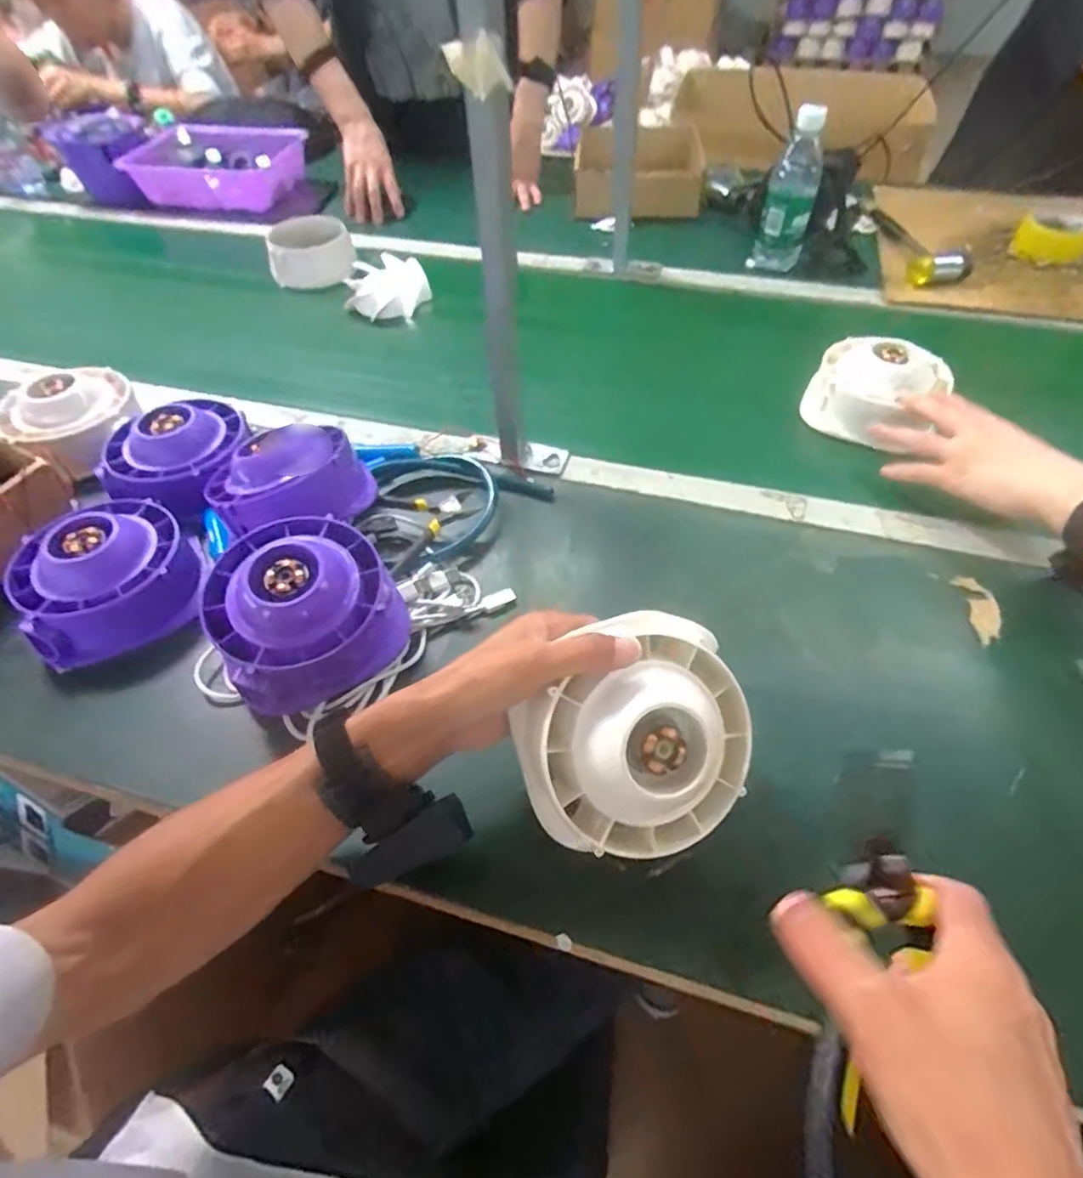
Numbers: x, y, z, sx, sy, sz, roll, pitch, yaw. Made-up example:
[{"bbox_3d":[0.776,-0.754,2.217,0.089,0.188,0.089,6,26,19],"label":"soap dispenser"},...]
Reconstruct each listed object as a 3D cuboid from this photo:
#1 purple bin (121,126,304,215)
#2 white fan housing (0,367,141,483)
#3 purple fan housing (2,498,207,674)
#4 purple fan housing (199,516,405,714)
[{"bbox_3d":[-0.613,-0.809,1.245,0.321,0.101,0.186,0,52,1],"label":"purple bin"},{"bbox_3d":[-0.500,-0.181,0.678,0.129,0.067,0.131,-32,59,-22],"label":"white fan housing"},{"bbox_3d":[-0.367,-0.015,0.535,0.135,0.061,0.129,-33,59,-22],"label":"purple fan housing"},{"bbox_3d":[-0.183,0.014,0.490,0.132,0.085,0.126,-31,58,-21],"label":"purple fan housing"}]

